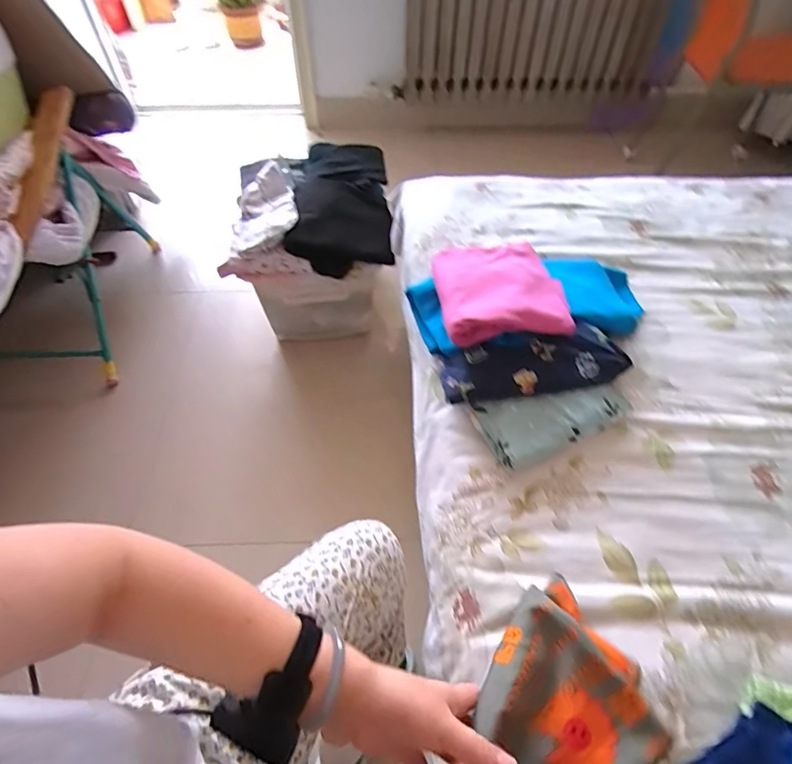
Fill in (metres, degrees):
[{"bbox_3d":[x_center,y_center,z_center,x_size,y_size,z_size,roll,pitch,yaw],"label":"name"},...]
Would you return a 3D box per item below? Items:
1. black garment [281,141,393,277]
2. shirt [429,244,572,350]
[{"bbox_3d":[-0.137,-0.429,1.163,0.234,0.125,0.366,-3,54,-2],"label":"black garment"},{"bbox_3d":[0.149,-0.140,0.687,0.178,0.027,0.187,-4,52,-3],"label":"shirt"}]

